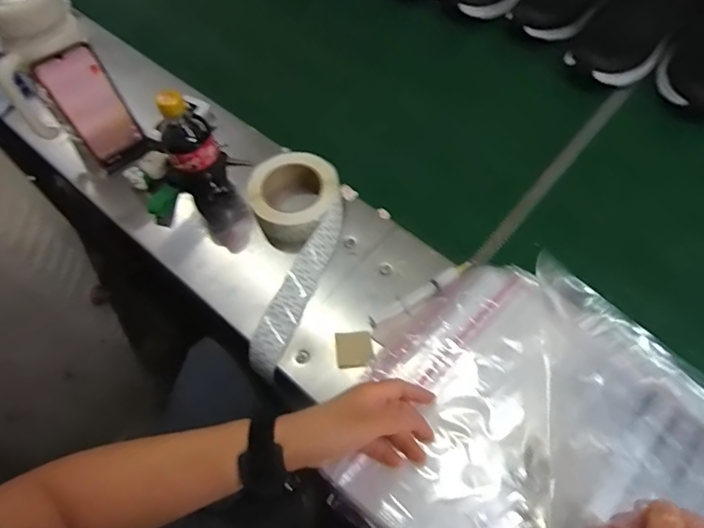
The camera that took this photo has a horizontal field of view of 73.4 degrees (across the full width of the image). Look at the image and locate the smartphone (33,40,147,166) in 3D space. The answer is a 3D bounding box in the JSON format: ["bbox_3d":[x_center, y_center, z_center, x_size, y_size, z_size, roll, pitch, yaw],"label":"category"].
[{"bbox_3d":[-0.349,-0.211,0.638,0.076,0.143,0.011,-32,41,-12],"label":"smartphone"}]

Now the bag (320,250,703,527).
[{"bbox_3d":[0.161,0.154,0.457,0.327,0.033,0.315,-38,61,-16],"label":"bag"}]

